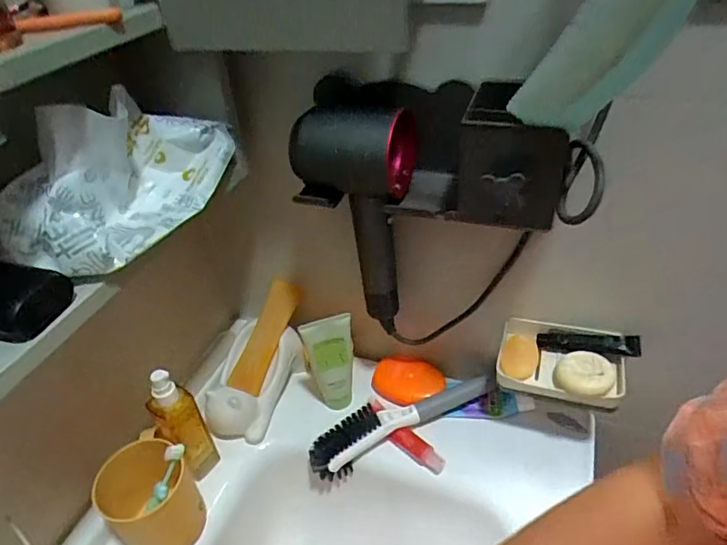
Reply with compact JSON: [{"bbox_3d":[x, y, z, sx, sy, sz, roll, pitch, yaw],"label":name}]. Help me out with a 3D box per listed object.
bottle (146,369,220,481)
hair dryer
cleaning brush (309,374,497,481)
[{"bbox_3d":[-0.196,0.167,0.544,0.042,0.157,0.025,-27,43,-24],"label":"bottle"},{"bbox_3d":[-0.001,-0.055,0.513,0.113,0.237,0.080,-1,39,6],"label":"hair dryer"},{"bbox_3d":[0.049,0.181,0.610,0.235,0.062,0.040,-17,40,-14],"label":"cleaning brush"}]

